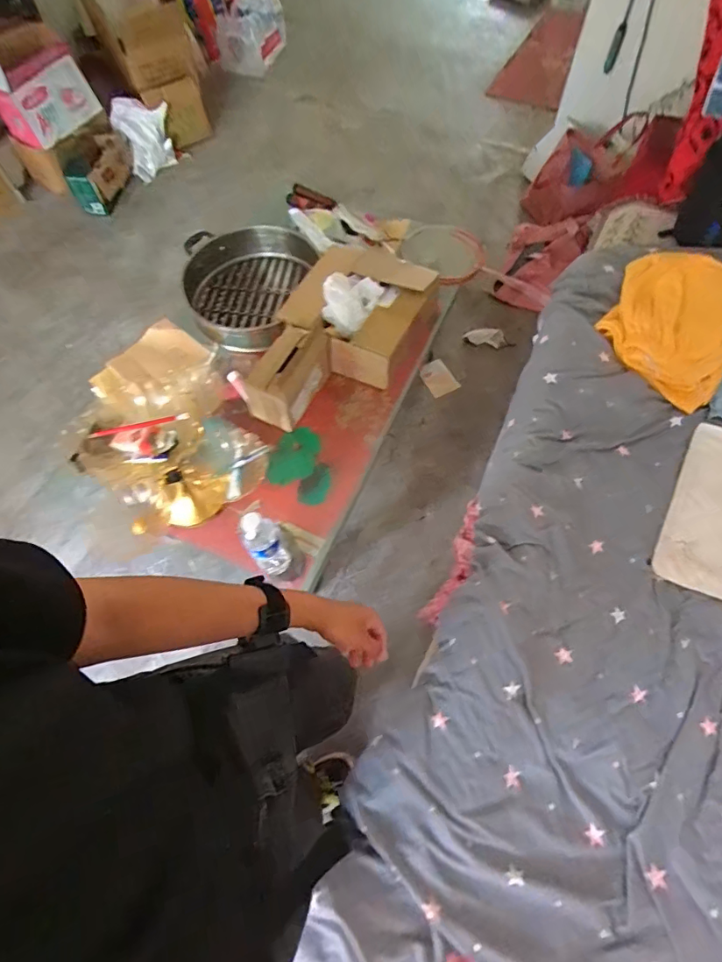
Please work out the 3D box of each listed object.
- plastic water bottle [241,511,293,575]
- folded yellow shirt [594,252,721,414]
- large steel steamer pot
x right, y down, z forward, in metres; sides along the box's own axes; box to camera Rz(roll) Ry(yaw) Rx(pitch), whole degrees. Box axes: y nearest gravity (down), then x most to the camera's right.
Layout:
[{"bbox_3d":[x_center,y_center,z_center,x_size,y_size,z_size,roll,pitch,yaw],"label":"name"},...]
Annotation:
[{"bbox_3d":[-0.180,0.126,0.938,0.066,0.230,0.072,-38,69,-15],"label":"plastic water bottle"},{"bbox_3d":[0.723,-0.371,1.139,0.278,0.104,0.372,28,69,15],"label":"folded yellow shirt"},{"bbox_3d":[-0.334,-0.525,1.325,0.346,0.150,0.348,-1,64,2],"label":"large steel steamer pot"}]

